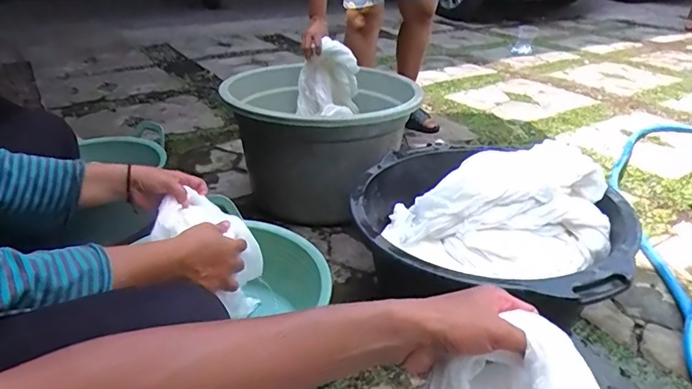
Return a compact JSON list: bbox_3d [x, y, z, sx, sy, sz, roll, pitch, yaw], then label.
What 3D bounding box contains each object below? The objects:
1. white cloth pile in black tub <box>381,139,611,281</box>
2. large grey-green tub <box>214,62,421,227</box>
[{"bbox_3d":[0.293,0.090,0.953,0.405,0.303,0.187,-1,28,-5],"label":"white cloth pile in black tub"},{"bbox_3d":[-0.049,-0.167,1.413,0.505,0.321,0.501,0,30,0],"label":"large grey-green tub"}]

